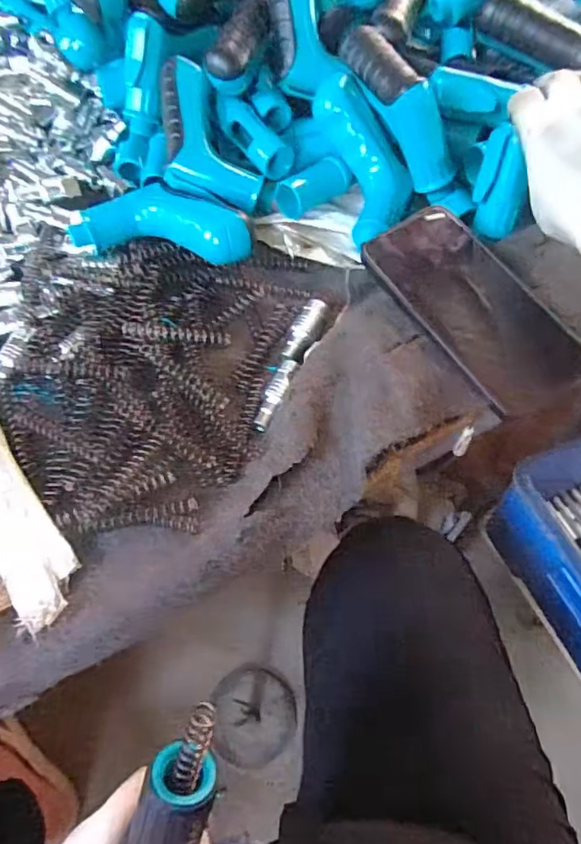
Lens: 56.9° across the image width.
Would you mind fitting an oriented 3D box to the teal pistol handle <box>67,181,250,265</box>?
[{"bbox_3d":[-0.093,-0.152,0.406,0.136,0.035,0.056,11,64,6],"label":"teal pistol handle"}]

